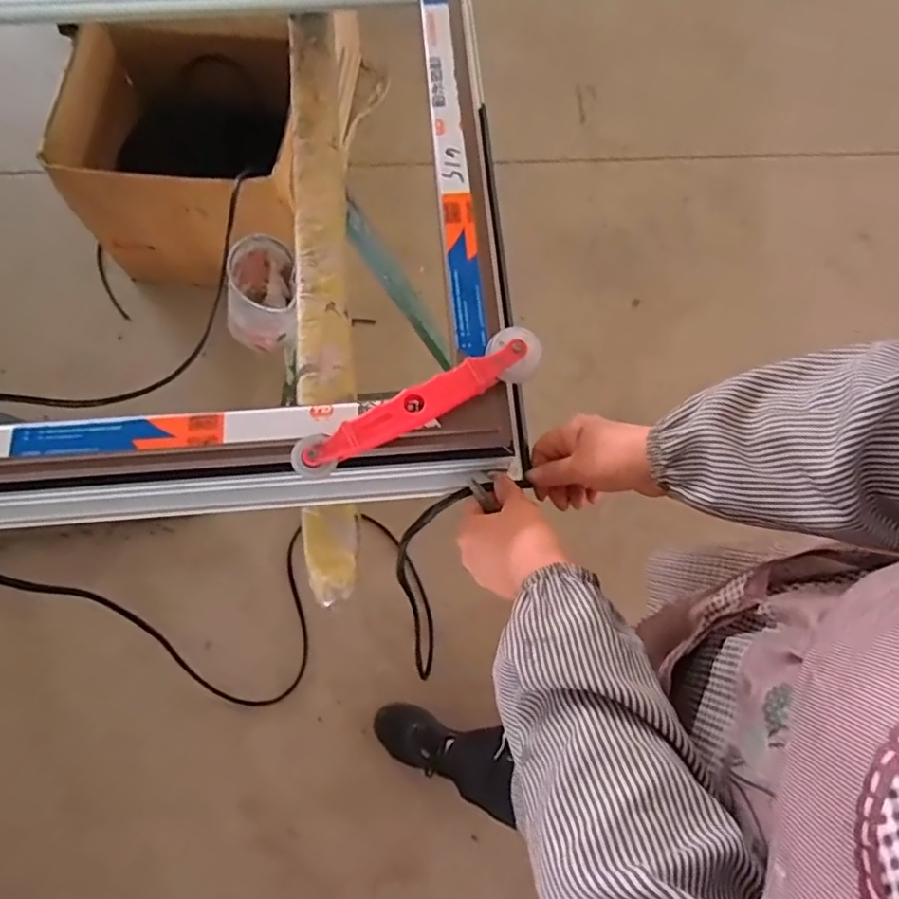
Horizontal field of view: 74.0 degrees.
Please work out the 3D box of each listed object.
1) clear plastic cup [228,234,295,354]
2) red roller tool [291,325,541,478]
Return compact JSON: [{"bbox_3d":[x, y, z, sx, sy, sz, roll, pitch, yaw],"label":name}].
[{"bbox_3d":[-0.264,-0.210,0.831,0.084,0.137,0.118,-1,71,-17],"label":"clear plastic cup"},{"bbox_3d":[-0.023,-0.037,0.435,0.195,0.022,0.034,-26,74,-9],"label":"red roller tool"}]

